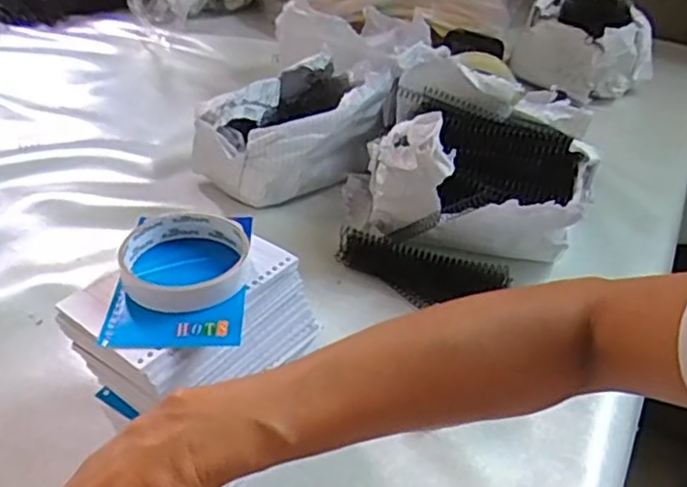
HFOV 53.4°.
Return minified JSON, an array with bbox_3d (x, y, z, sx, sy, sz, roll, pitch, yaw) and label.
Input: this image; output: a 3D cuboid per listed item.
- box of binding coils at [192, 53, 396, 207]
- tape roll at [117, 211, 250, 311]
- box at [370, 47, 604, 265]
[{"bbox_3d":[-0.050,-0.117,0.727,0.137,0.116,0.194,24,39,25],"label":"box of binding coils"},{"bbox_3d":[-0.102,0.012,0.433,0.081,0.026,0.081,3,35,-2],"label":"tape roll"},{"bbox_3d":[0.136,-0.071,0.674,0.197,0.136,0.226,15,36,13],"label":"box"}]

